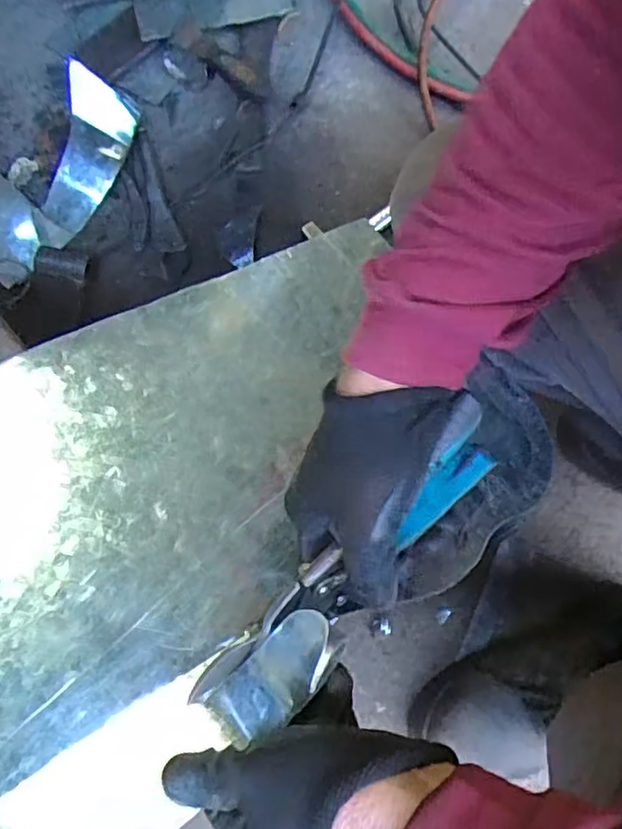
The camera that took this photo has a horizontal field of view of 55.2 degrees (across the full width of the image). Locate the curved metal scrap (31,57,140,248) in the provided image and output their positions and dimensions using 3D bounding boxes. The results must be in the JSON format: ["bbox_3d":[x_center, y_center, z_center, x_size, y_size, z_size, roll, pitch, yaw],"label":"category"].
[{"bbox_3d":[-0.275,-0.296,0.706,0.081,0.050,0.186,36,112,8],"label":"curved metal scrap"}]

